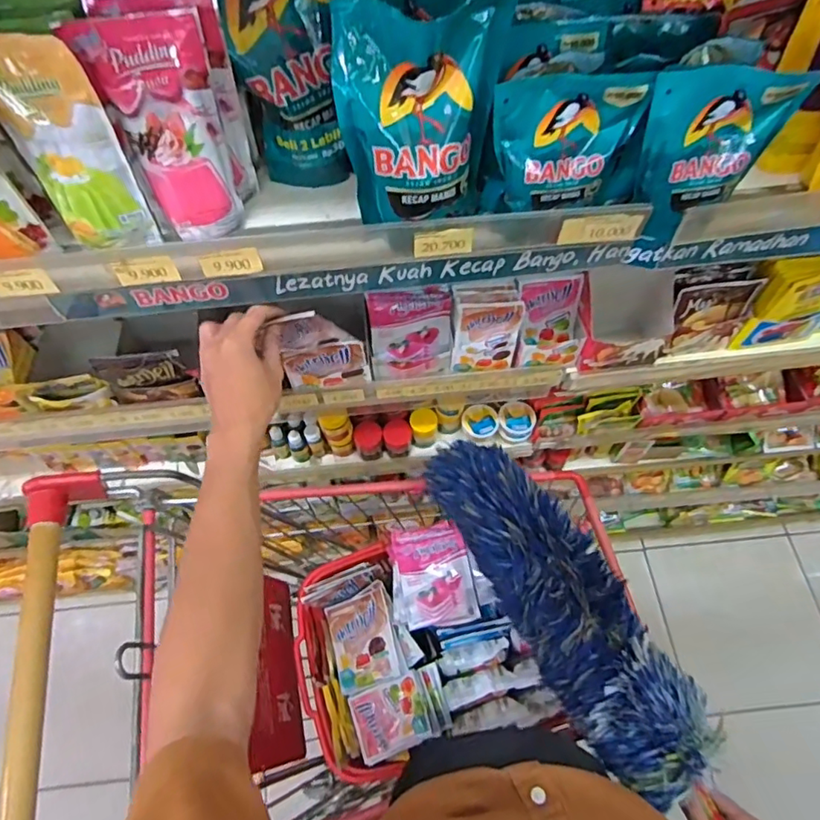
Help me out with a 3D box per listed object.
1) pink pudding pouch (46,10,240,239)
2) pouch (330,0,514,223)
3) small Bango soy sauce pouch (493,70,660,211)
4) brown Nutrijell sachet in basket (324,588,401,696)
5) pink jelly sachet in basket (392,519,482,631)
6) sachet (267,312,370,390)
[{"bbox_3d":[-0.191,-0.223,0.440,0.082,0.163,0.032,-5,46,-4],"label":"pink pudding pouch"},{"bbox_3d":[0.006,-0.211,0.404,0.113,0.145,0.052,0,62,2],"label":"pouch"},{"bbox_3d":[0.120,-0.205,0.424,0.112,0.099,0.035,-13,63,-5],"label":"small Bango soy sauce pouch"},{"bbox_3d":[-0.066,0.317,0.747,0.093,0.010,0.115,-27,61,14],"label":"brown Nutrijell sachet in basket"},{"bbox_3d":[0.034,0.228,0.760,0.098,0.028,0.140,-12,62,-4],"label":"pink jelly sachet in basket"},{"bbox_3d":[-0.097,-0.067,0.606,0.092,0.135,0.014,-12,62,-4],"label":"sachet"}]

